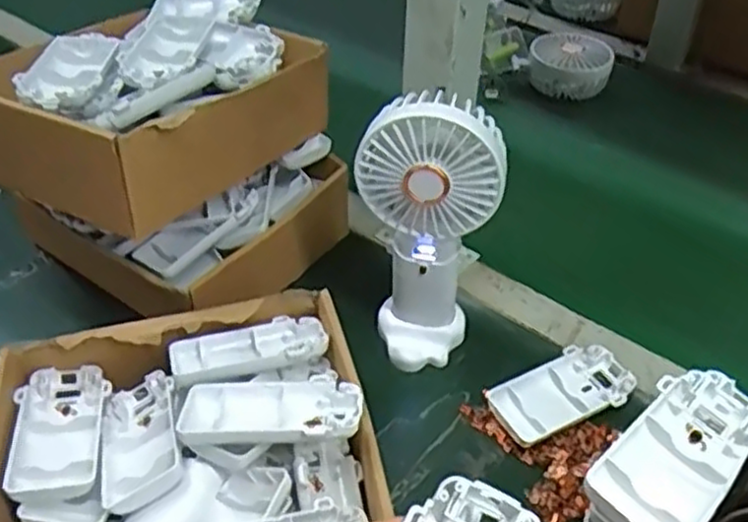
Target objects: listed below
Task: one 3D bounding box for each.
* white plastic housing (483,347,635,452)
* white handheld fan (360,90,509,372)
[{"bbox_3d":[0.126,0.088,0.487,0.100,0.018,0.047,-22,47,-23],"label":"white plastic housing"},{"bbox_3d":[0.033,-0.013,0.472,0.083,0.189,0.049,-6,43,-7],"label":"white handheld fan"}]

